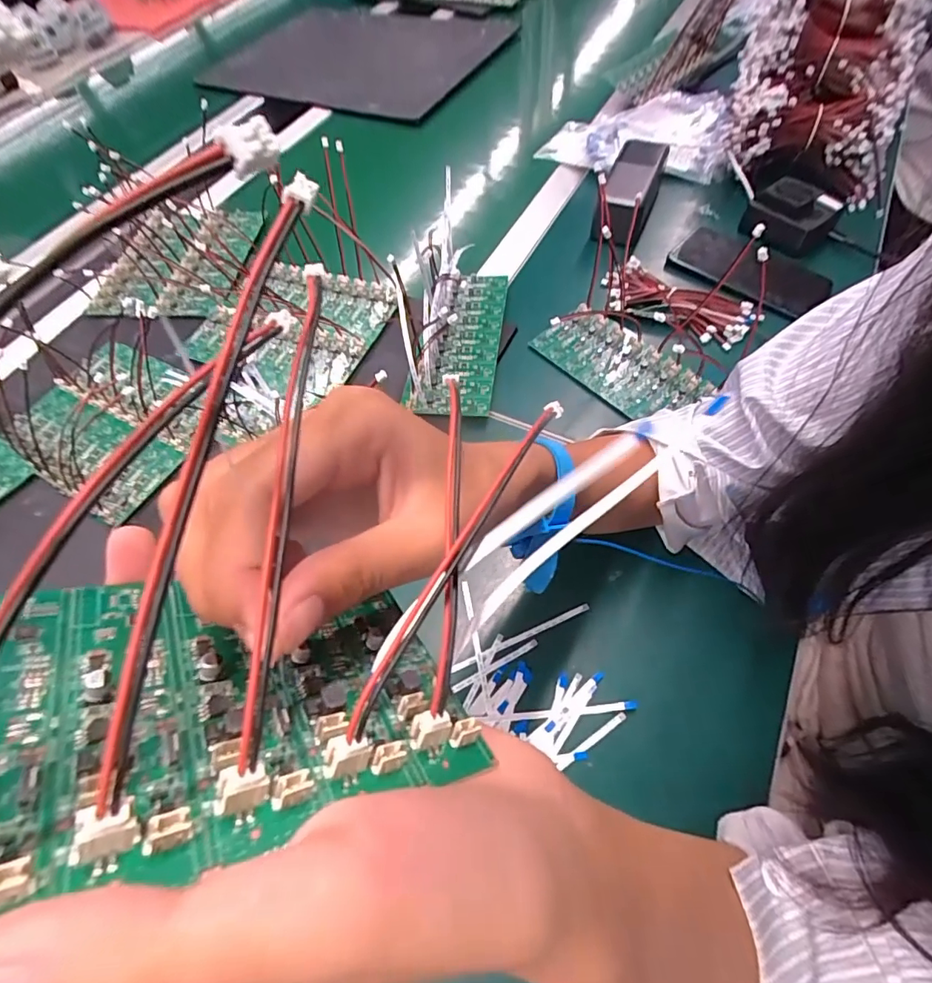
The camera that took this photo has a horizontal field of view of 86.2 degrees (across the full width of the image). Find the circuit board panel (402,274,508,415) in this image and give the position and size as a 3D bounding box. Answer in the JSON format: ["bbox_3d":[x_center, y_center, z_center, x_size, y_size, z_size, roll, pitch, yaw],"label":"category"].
[{"bbox_3d":[-0.005,-0.156,0.505,0.079,0.018,0.193,5,60,9],"label":"circuit board panel"}]

